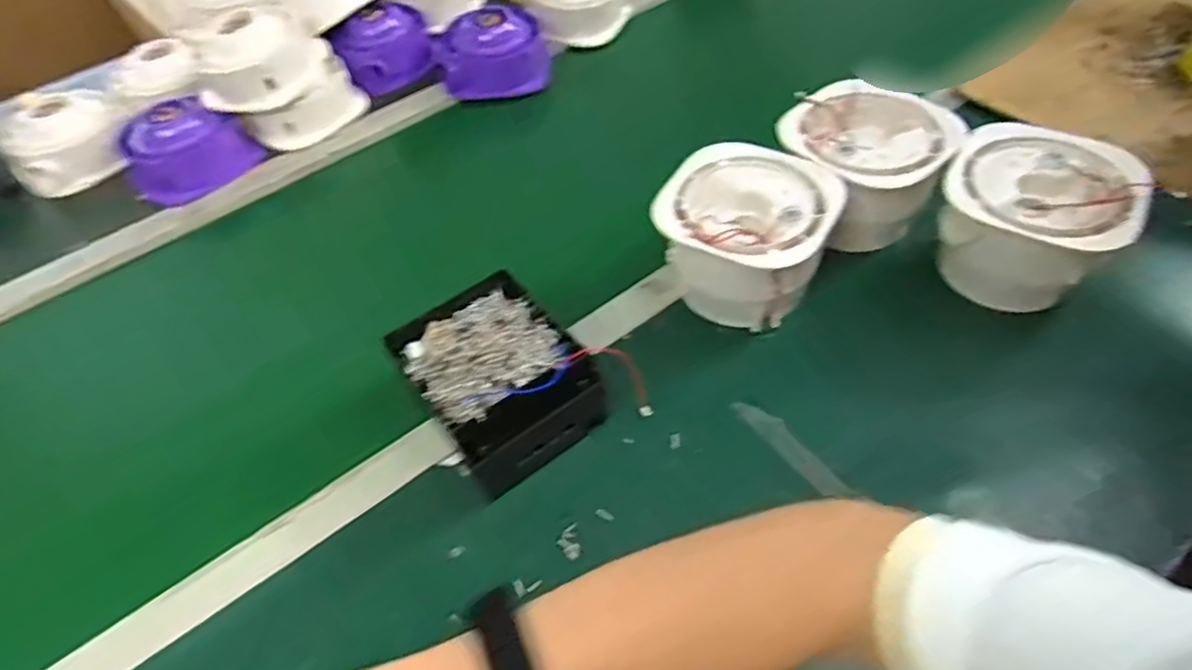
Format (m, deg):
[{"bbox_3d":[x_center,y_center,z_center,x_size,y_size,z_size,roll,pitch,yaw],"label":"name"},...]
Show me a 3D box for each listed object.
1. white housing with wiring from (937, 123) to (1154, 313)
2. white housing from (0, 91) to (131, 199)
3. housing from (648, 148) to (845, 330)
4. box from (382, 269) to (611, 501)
[{"bbox_3d":[0.350,-0.090,0.583,0.130,0.094,0.125,22,56,21],"label":"white housing with wiring"},{"bbox_3d":[-0.618,-0.228,0.841,0.130,0.070,0.114,-38,57,-23],"label":"white housing"},{"bbox_3d":[0.125,-0.081,0.607,0.144,0.105,0.114,10,52,12],"label":"housing"},{"bbox_3d":[-0.079,0.036,0.566,0.120,0.070,0.154,-30,55,-18],"label":"box"}]

